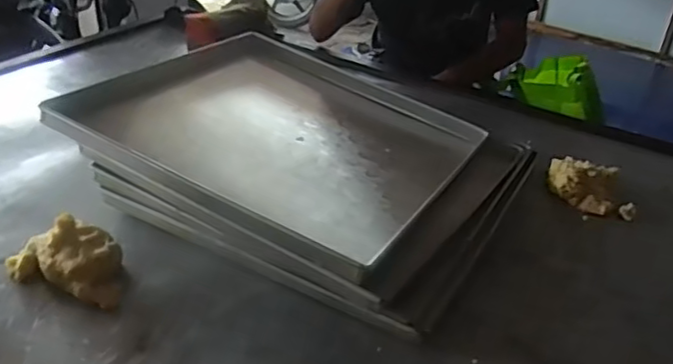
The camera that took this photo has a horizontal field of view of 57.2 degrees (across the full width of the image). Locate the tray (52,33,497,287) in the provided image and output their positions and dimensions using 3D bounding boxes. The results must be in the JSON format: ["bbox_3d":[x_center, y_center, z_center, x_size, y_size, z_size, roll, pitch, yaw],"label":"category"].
[{"bbox_3d":[-0.071,-0.098,0.979,0.534,0.032,0.566,24,32,19],"label":"tray"}]

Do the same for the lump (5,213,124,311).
[{"bbox_3d":[-0.321,0.089,0.755,0.160,0.066,0.085,15,34,17],"label":"lump"}]

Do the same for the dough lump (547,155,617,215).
[{"bbox_3d":[0.387,0.000,0.974,0.107,0.039,0.085,17,35,19],"label":"dough lump"}]

